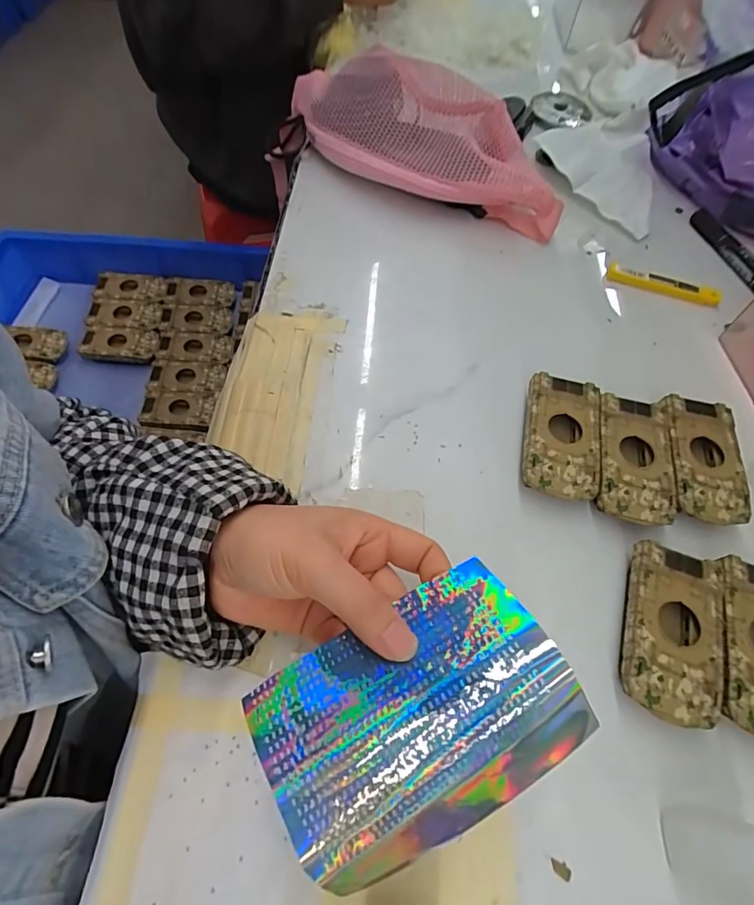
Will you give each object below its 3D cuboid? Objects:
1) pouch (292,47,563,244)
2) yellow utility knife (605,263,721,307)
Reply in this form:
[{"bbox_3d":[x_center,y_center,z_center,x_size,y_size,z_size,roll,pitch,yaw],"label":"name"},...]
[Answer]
[{"bbox_3d":[0.041,-0.316,0.468,0.305,0.084,0.110,21,61,8],"label":"pouch"},{"bbox_3d":[0.270,-0.157,0.442,0.106,0.008,0.022,14,61,4],"label":"yellow utility knife"}]

